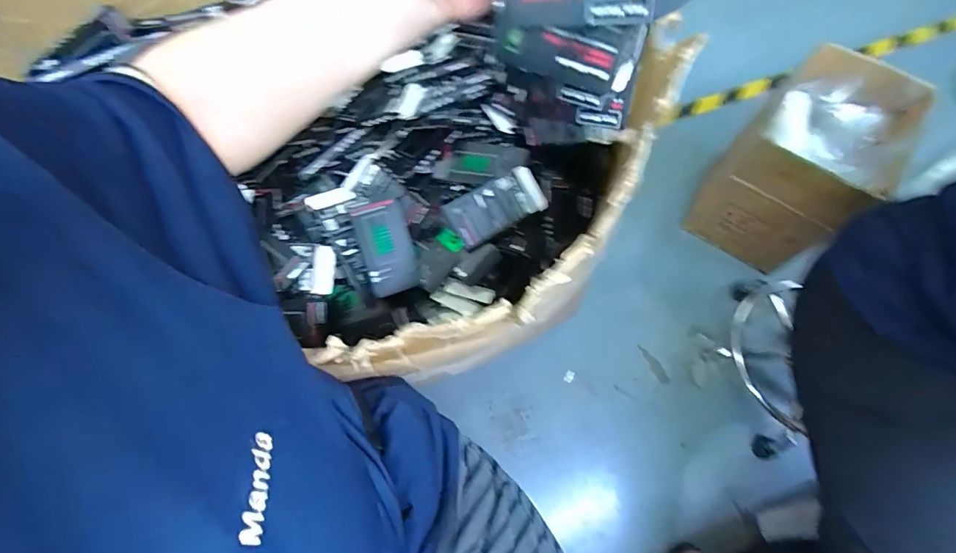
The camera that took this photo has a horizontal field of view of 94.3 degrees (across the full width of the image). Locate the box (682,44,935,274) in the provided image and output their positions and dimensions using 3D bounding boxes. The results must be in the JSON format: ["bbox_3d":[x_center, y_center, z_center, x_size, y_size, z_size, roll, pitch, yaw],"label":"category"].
[{"bbox_3d":[0.690,-0.235,0.958,0.329,0.292,0.255,-43,74,-15],"label":"box"}]

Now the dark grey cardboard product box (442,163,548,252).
[{"bbox_3d":[0.029,-0.112,0.720,0.155,0.028,0.079,-28,92,-6],"label":"dark grey cardboard product box"}]

